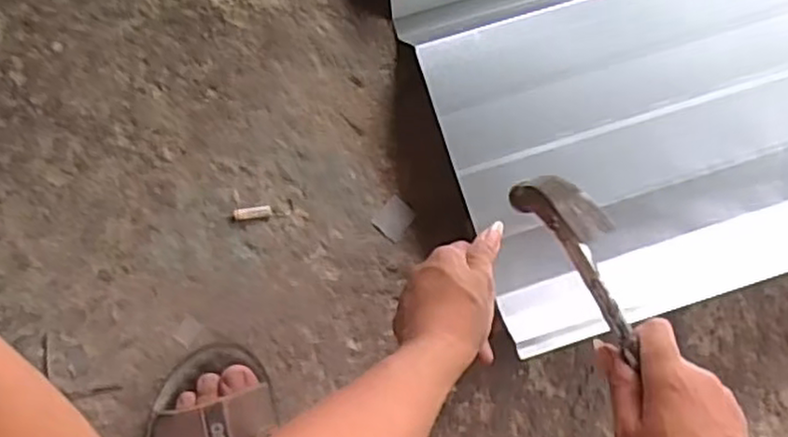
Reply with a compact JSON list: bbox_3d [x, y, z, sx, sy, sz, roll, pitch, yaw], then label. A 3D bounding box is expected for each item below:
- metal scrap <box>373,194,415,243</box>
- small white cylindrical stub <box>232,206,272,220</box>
[{"bbox_3d":[0.000,0.000,0.606,0.027,0.004,0.032,37,81,2],"label":"metal scrap"},{"bbox_3d":[-0.119,-0.005,0.597,0.031,0.006,0.010,-6,83,-5],"label":"small white cylindrical stub"}]

